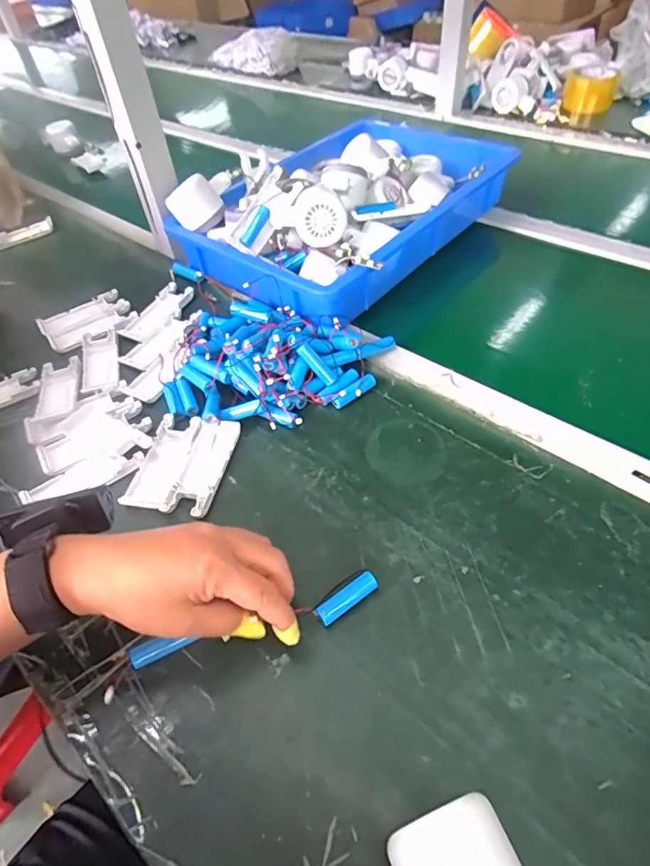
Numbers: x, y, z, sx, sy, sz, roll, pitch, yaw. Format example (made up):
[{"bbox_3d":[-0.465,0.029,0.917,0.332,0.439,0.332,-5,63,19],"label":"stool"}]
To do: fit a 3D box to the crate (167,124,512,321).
[{"bbox_3d":[0.034,-0.315,0.648,0.277,0.111,0.419,32,59,27],"label":"crate"}]

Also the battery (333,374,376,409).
[{"bbox_3d":[0.032,-0.042,0.493,0.052,0.014,0.014,-37,57,-19],"label":"battery"}]

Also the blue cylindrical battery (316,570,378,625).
[{"bbox_3d":[0.017,0.123,0.357,0.049,0.012,0.014,-30,55,-19],"label":"blue cylindrical battery"}]

